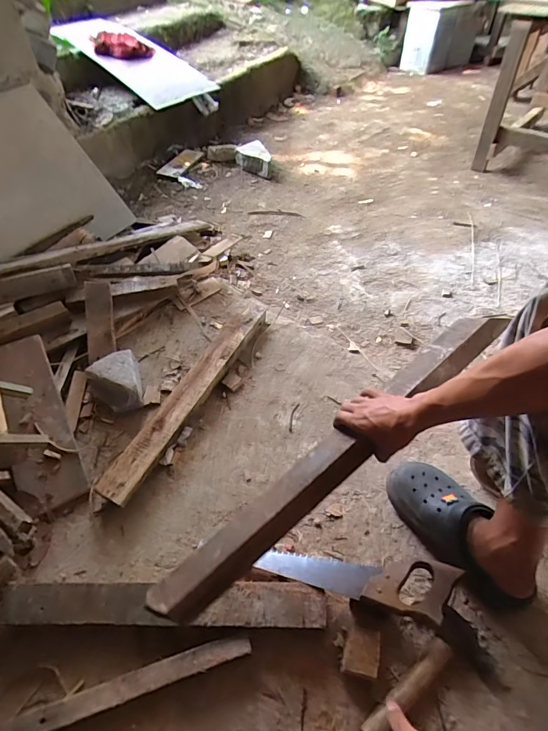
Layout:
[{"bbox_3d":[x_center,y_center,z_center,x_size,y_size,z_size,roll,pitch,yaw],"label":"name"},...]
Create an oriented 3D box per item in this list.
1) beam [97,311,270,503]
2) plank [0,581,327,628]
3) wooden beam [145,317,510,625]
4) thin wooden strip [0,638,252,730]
[{"bbox_3d":[-0.178,0.056,0.914,0.077,0.059,0.572,21,53,19],"label":"beam"},{"bbox_3d":[-0.170,0.380,0.637,0.496,0.042,0.058,0,49,2],"label":"plank"},{"bbox_3d":[0.115,0.125,0.627,0.699,0.047,0.073,-38,57,-13],"label":"wooden beam"},{"bbox_3d":[-0.304,0.487,0.558,0.551,0.024,0.029,-14,50,-10],"label":"thin wooden strip"}]

